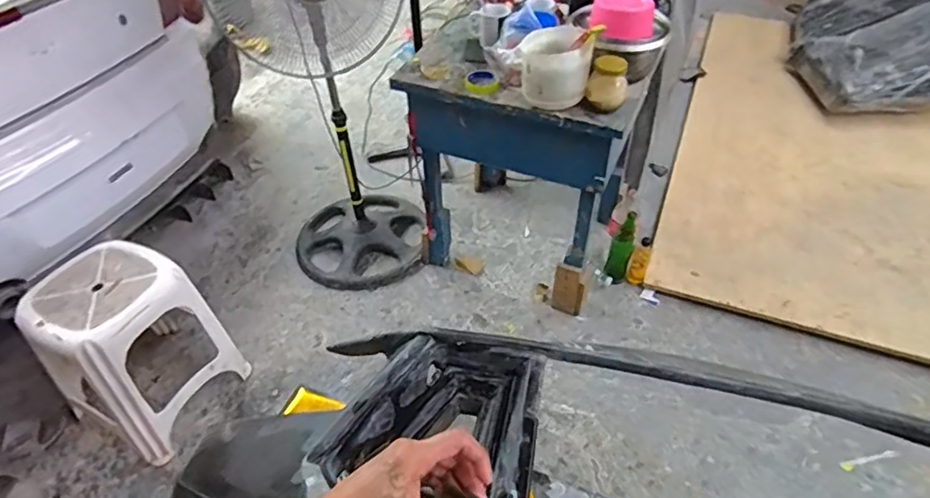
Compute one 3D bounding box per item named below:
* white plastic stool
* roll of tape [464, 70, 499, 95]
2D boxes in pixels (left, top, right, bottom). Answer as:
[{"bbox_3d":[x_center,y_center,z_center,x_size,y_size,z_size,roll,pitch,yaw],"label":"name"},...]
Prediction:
[{"bbox_3d":[-0.873,0.255,1.519,0.344,0.428,0.343,19,49,20],"label":"white plastic stool"},{"bbox_3d":[0.042,-0.426,1.475,0.085,0.027,0.087,-1,43,1],"label":"roll of tape"}]

